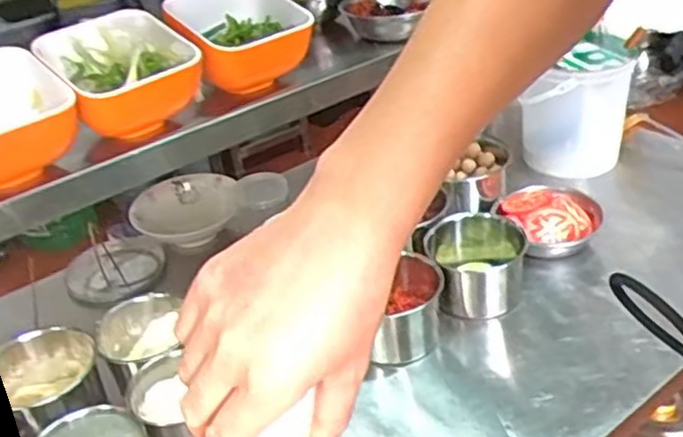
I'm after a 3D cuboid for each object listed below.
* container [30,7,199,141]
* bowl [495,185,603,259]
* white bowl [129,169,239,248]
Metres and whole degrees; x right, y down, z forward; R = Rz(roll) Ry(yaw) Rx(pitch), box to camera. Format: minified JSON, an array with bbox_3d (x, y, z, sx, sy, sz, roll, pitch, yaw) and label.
[{"bbox_3d":[-0.253,-0.165,0.834,0.154,0.113,0.129,-21,35,-21],"label":"container"},{"bbox_3d":[0.317,0.002,1.068,0.151,0.068,0.143,-5,32,3],"label":"bowl"},{"bbox_3d":[-0.253,-0.008,1.162,0.166,0.075,0.155,-11,33,-6],"label":"white bowl"}]

